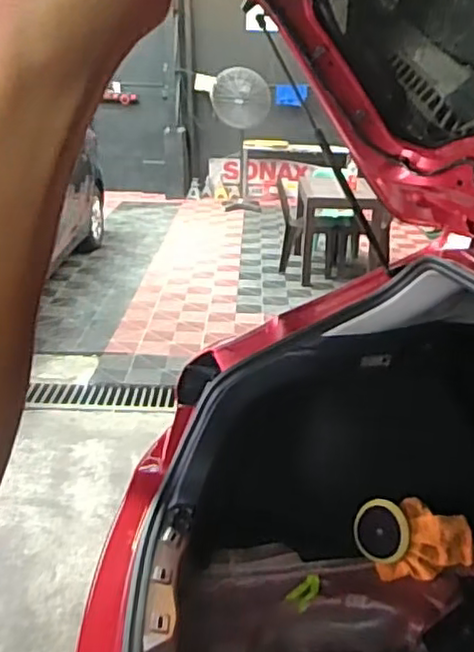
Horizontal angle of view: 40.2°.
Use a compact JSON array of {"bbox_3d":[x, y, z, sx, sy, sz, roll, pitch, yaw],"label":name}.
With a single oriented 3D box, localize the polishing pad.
[{"bbox_3d":[0.359,0.512,1.618,0.139,0.147,0.022,0,-13,36],"label":"polishing pad"}]

